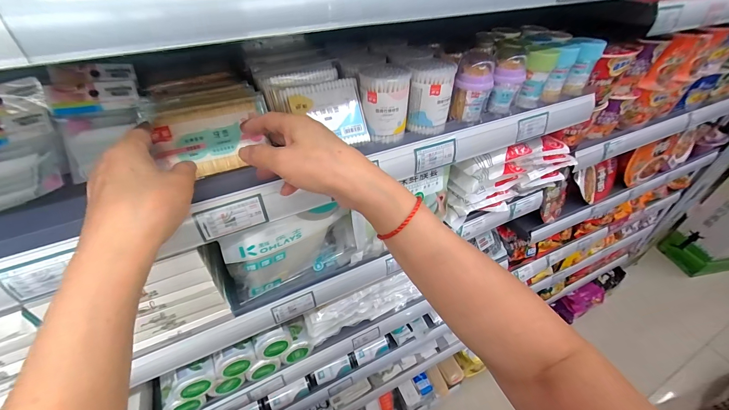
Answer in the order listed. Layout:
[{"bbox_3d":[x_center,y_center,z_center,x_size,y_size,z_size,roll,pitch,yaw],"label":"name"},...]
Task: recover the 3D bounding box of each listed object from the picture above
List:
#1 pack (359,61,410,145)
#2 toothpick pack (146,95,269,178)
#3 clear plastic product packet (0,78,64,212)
[{"bbox_3d":[0.025,-0.124,0.371,0.056,0.074,0.069,6,43,5],"label":"pack"},{"bbox_3d":[-0.158,-0.073,0.330,0.114,0.075,0.016,-18,5,-21],"label":"toothpick pack"},{"bbox_3d":[-0.368,-0.060,0.316,0.086,0.021,0.145,-28,72,-22],"label":"clear plastic product packet"}]

